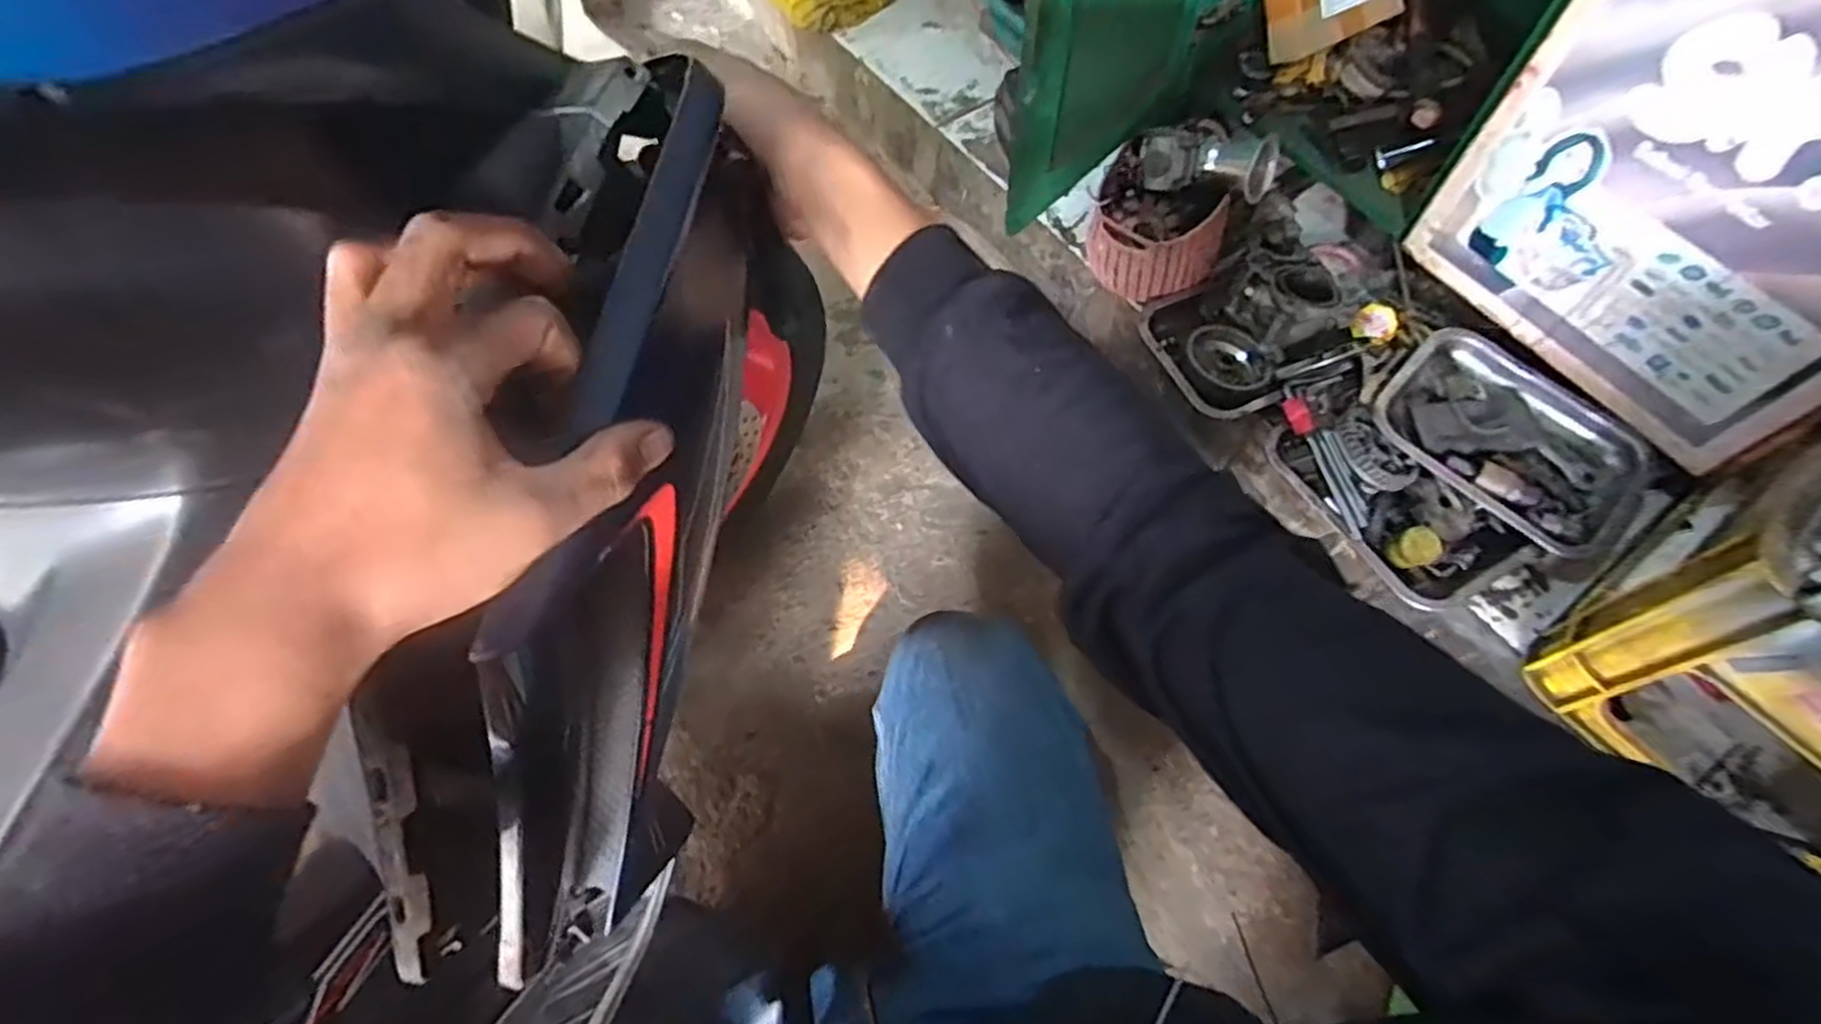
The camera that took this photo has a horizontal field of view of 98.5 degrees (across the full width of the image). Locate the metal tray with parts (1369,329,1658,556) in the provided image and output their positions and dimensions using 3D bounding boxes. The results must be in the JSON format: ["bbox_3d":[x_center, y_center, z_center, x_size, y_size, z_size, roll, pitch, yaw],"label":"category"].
[{"bbox_3d":[0.646,-0.072,0.845,0.269,0.062,0.189,41,68,20],"label":"metal tray with parts"}]

